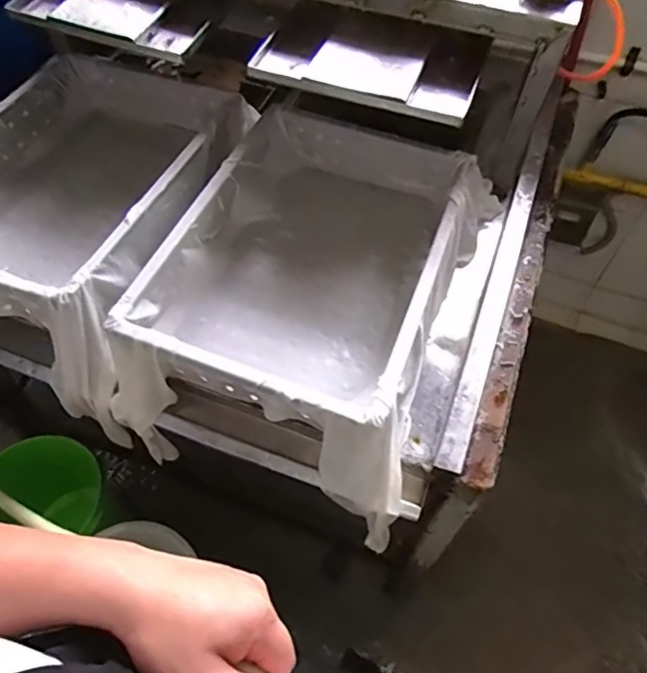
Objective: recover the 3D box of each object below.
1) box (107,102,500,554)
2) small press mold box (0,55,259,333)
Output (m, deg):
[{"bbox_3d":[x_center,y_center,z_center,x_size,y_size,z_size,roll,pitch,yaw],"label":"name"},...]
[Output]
[{"bbox_3d":[0.001,-0.094,0.831,0.408,0.167,0.588,18,59,12],"label":"box"},{"bbox_3d":[-0.398,-0.221,0.947,0.423,0.226,0.585,16,59,11],"label":"small press mold box"}]

